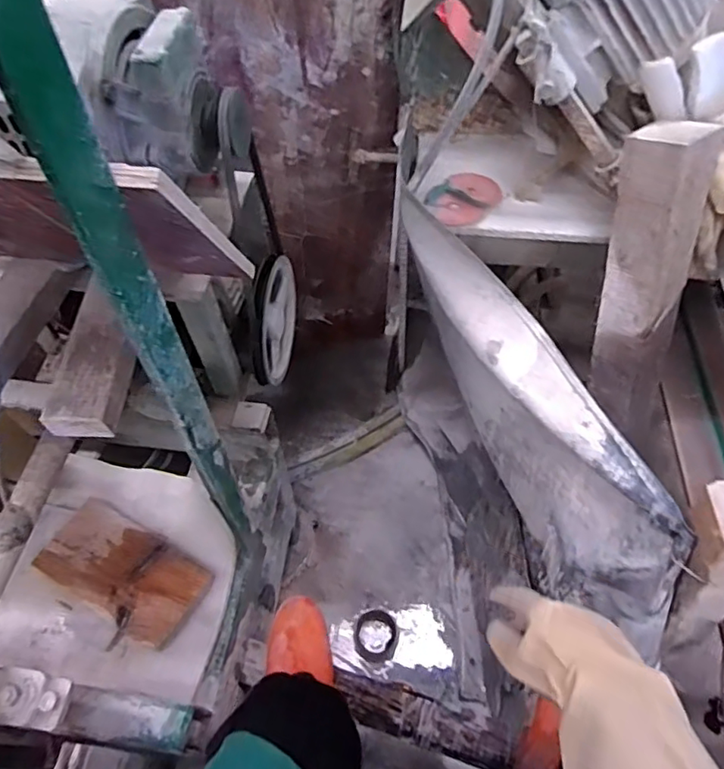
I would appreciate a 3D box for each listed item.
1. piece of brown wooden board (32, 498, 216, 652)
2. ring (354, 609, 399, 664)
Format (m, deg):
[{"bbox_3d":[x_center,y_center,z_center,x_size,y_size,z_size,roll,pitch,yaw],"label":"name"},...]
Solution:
[{"bbox_3d":[-0.352,0.274,0.847,0.243,0.032,0.131,26,60,19],"label":"piece of brown wooden board"},{"bbox_3d":[0.029,0.508,1.159,0.091,0.012,0.097,-1,55,2],"label":"ring"}]

